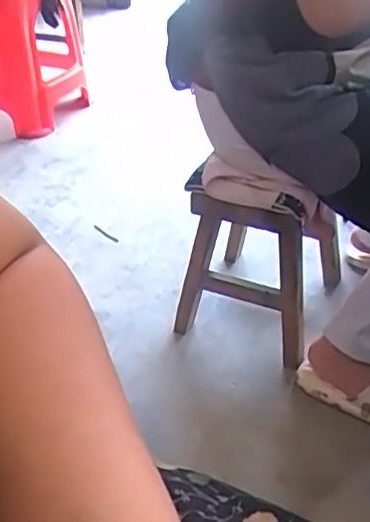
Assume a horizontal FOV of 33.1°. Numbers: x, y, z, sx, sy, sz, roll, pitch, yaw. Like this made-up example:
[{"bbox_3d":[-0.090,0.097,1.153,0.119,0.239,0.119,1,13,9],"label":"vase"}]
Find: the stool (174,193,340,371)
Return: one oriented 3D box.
[{"bbox_3d":[0.155,-0.021,1.215,0.289,0.340,0.272,12,38,18],"label":"stool"}]

